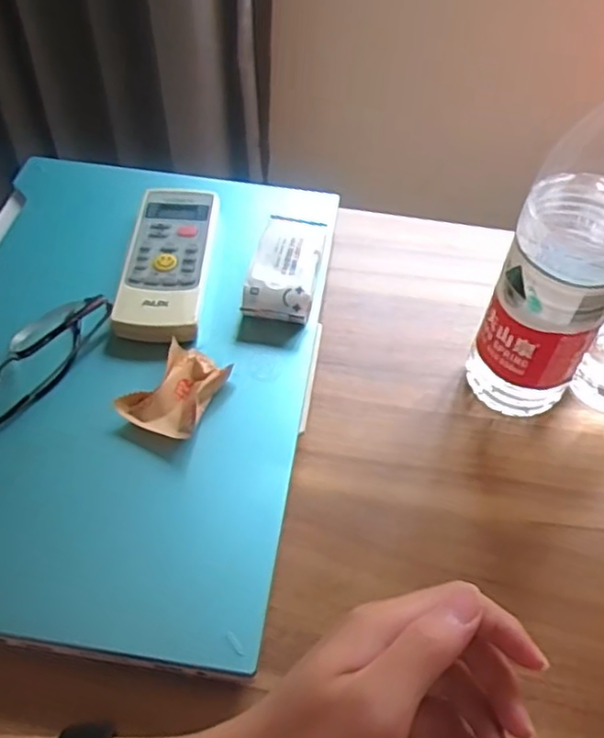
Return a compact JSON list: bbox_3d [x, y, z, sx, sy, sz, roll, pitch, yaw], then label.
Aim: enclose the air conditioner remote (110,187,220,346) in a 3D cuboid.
[{"bbox_3d":[-0.090,-0.077,0.453,0.055,0.020,0.136,3,52,0],"label":"air conditioner remote"}]

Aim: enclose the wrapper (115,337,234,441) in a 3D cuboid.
[{"bbox_3d":[-0.074,0.014,0.392,0.044,0.020,0.057,20,54,13],"label":"wrapper"}]

